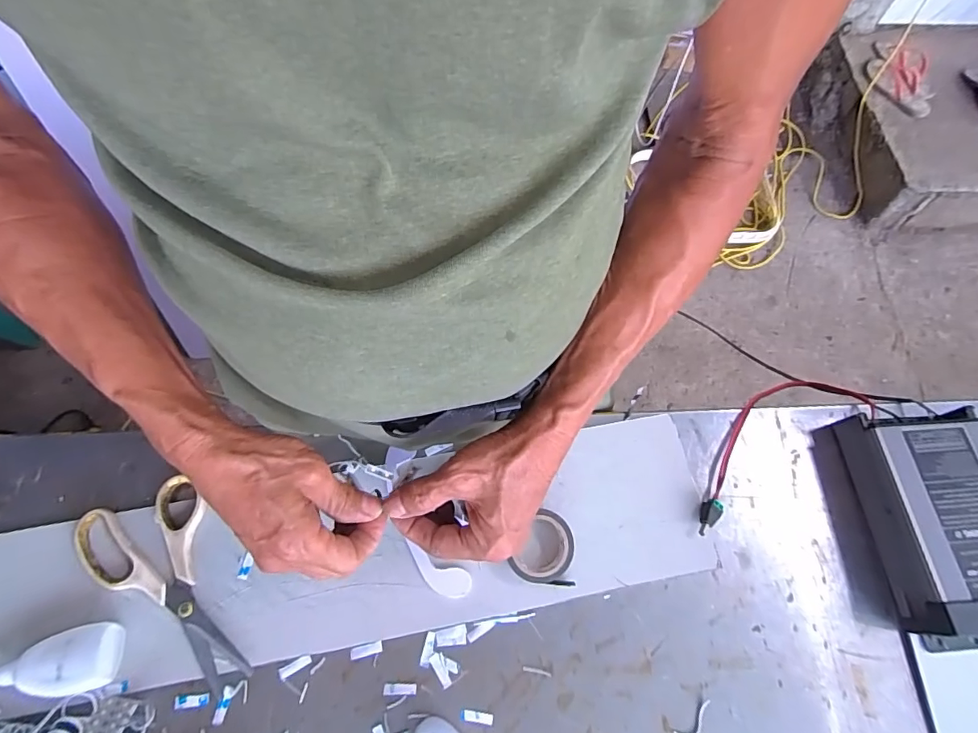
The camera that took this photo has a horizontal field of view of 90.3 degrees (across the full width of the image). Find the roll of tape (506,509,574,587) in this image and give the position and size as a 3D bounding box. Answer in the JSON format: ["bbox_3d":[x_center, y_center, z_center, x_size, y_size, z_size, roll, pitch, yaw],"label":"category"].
[{"bbox_3d":[0.044,0.151,0.407,0.052,0.020,0.058,3,70,-1],"label":"roll of tape"}]

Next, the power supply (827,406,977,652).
[{"bbox_3d":[0.386,0.134,0.413,0.107,0.055,0.186,-4,70,-4],"label":"power supply"}]

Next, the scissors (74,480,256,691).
[{"bbox_3d":[-0.269,0.184,0.393,0.100,0.013,0.168,-22,72,-10],"label":"scissors"}]

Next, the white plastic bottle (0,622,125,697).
[{"bbox_3d":[-0.377,0.226,0.367,0.183,0.032,0.043,-4,70,-4],"label":"white plastic bottle"}]

